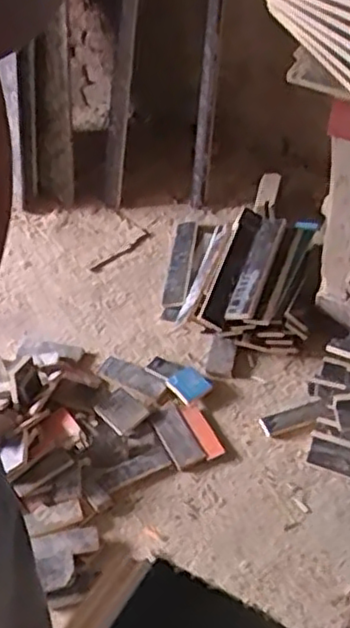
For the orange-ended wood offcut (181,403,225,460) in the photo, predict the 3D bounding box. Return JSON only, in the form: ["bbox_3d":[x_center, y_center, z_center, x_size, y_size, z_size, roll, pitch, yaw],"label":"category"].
[{"bbox_3d":[0.062,0.265,1.553,0.043,0.016,0.163,-17,44,-14],"label":"orange-ended wood offcut"}]

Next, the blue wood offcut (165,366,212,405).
[{"bbox_3d":[0.031,0.173,1.656,0.089,0.016,0.094,-30,48,-25],"label":"blue wood offcut"}]

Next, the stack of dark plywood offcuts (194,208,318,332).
[{"bbox_3d":[0.214,-0.112,1.812,0.214,0.111,0.447,13,45,19],"label":"stack of dark plywood offcuts"}]

